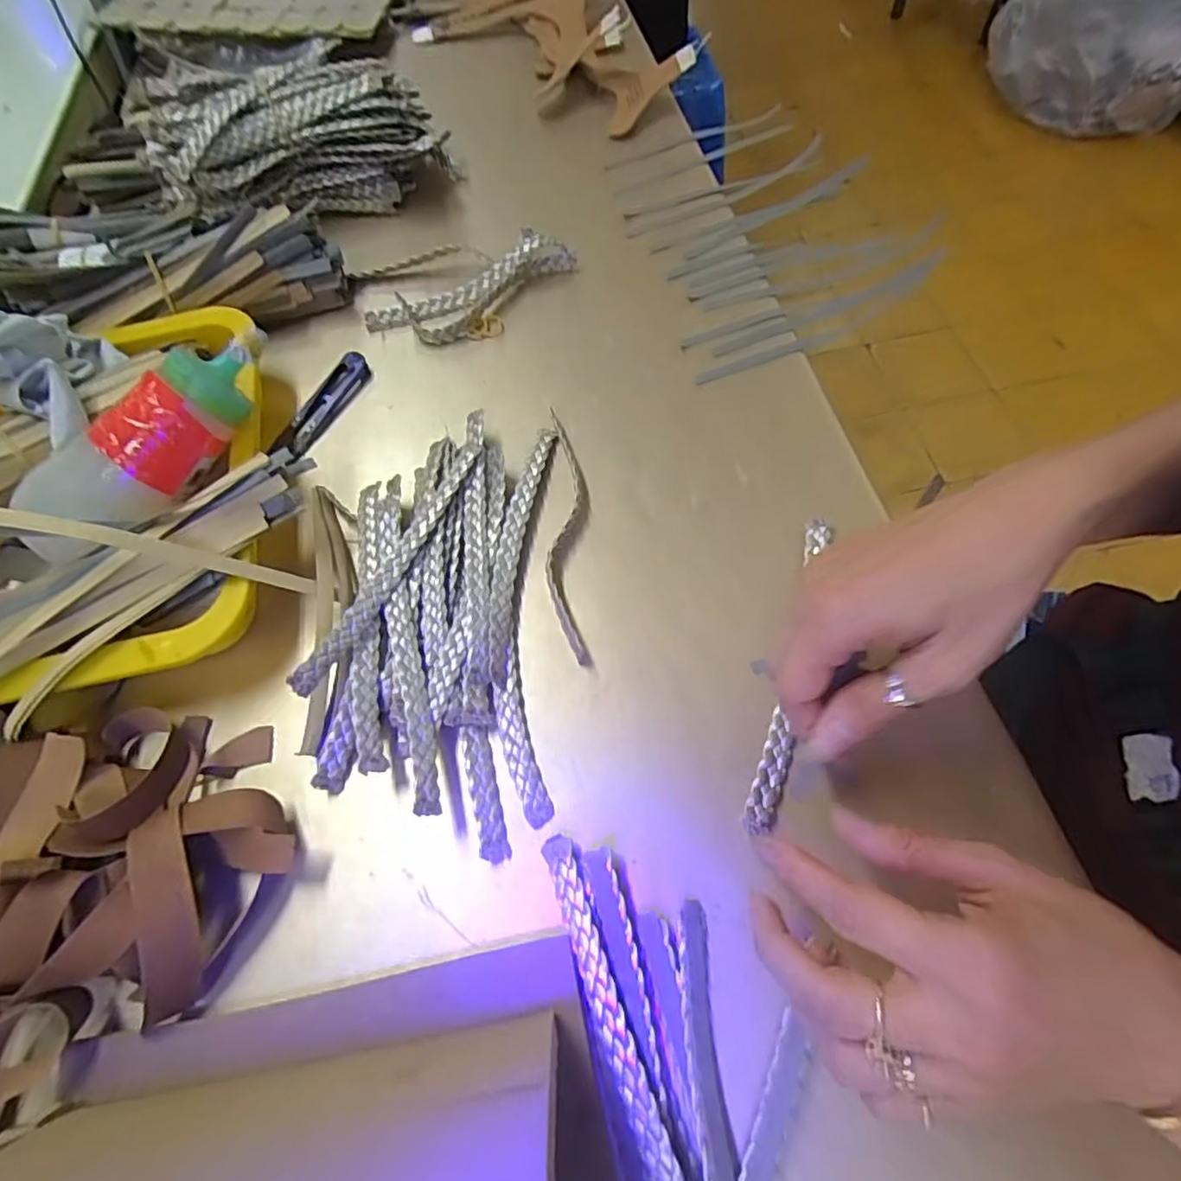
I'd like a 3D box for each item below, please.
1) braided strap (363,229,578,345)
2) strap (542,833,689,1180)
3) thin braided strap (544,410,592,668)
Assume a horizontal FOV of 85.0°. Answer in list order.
[{"bbox_3d":[-0.081,-0.217,0.463,0.152,0.028,0.064,-31,65,-13],"label":"braided strap"},{"bbox_3d":[0.014,0.179,0.244,0.016,0.014,0.170,-20,63,-7],"label":"strap"},{"bbox_3d":[-0.013,-0.036,0.367,0.022,0.013,0.161,-2,62,2],"label":"thin braided strap"}]

